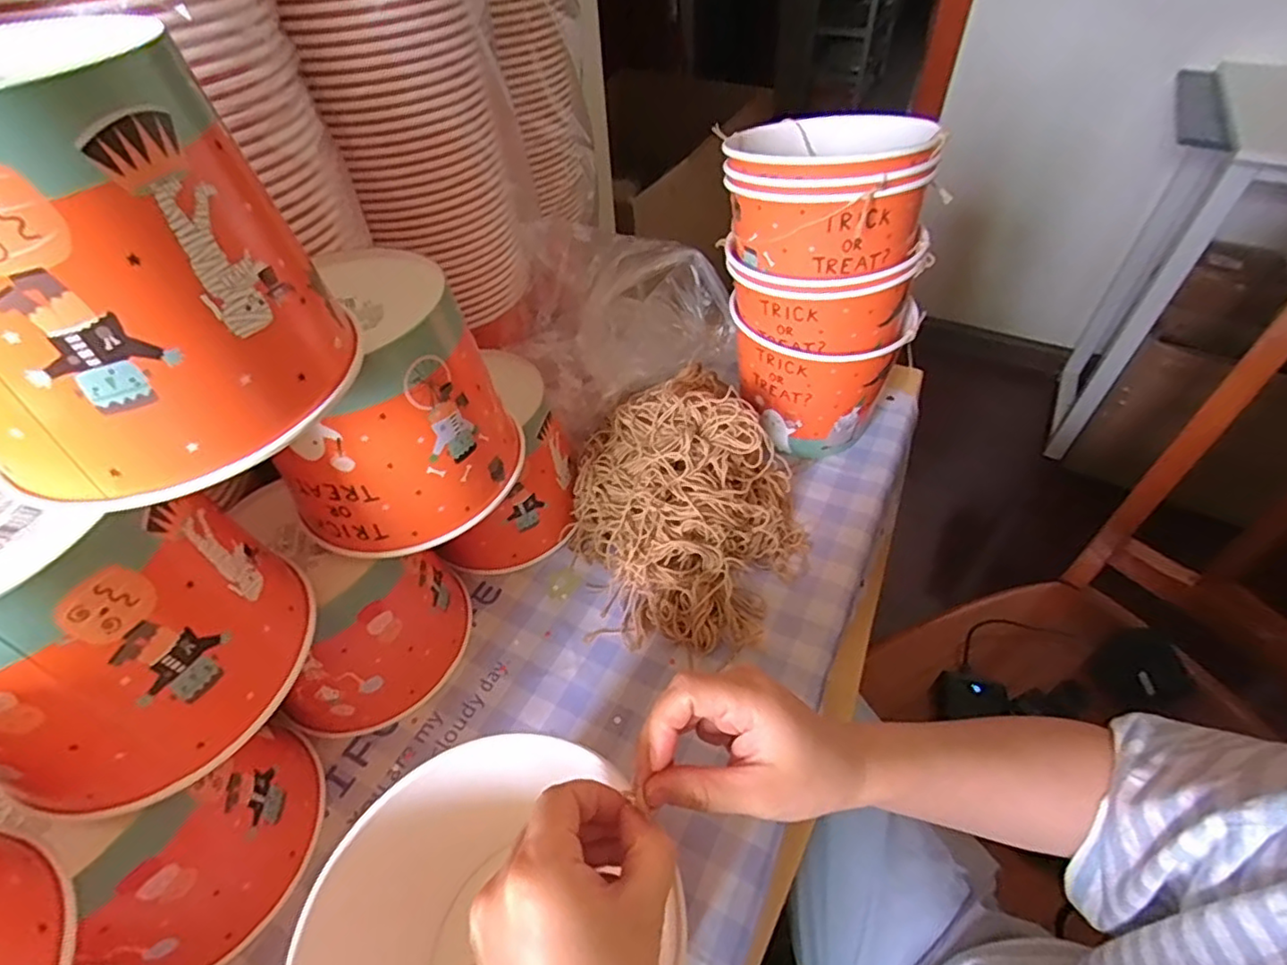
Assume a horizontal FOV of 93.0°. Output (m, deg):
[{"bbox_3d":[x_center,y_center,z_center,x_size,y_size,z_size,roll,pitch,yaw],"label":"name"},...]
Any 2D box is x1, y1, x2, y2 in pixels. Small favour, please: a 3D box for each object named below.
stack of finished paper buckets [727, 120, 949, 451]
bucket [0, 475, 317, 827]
[{"bbox_3d":[0.162,-0.181,0.571,0.172,0.271,0.196,12,50,13],"label":"stack of finished paper buckets"},{"bbox_3d":[-0.272,0.063,0.295,0.140,0.136,0.138,12,50,13],"label":"bucket"}]

